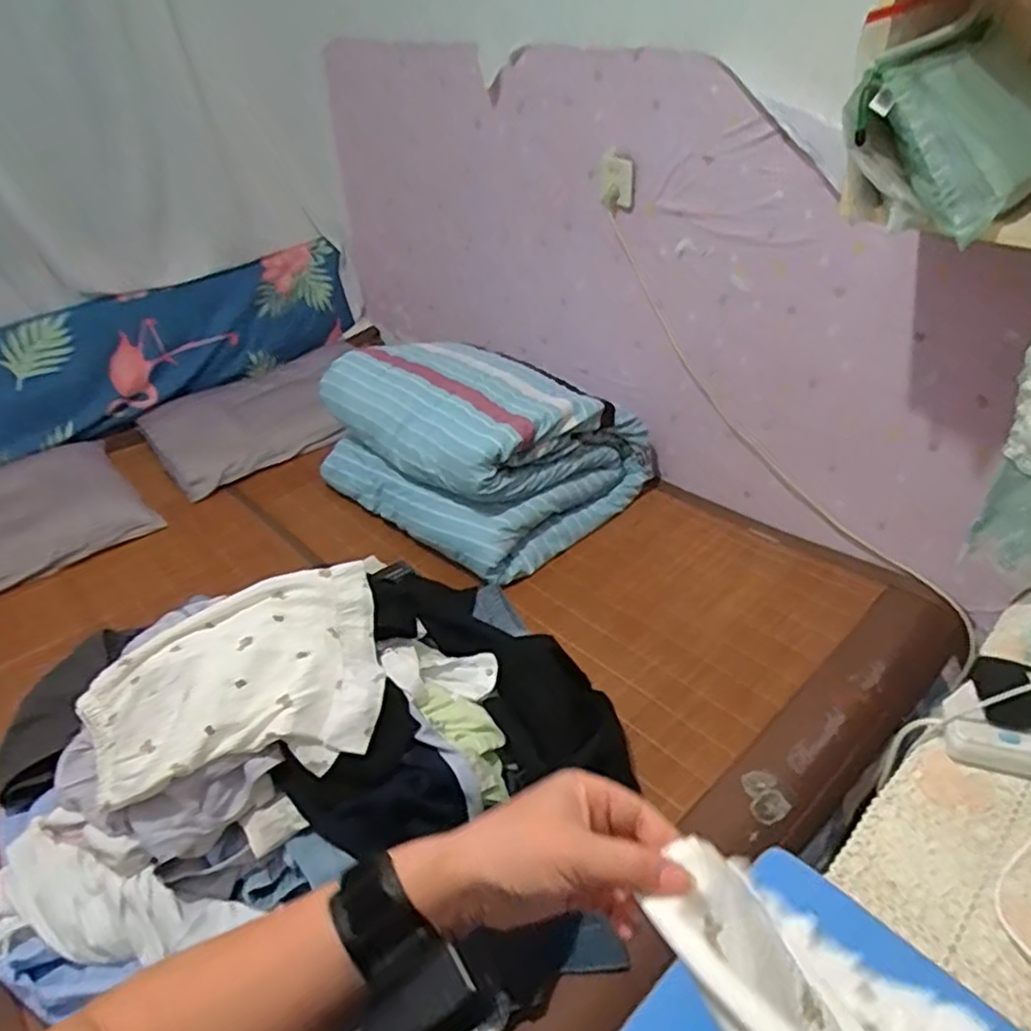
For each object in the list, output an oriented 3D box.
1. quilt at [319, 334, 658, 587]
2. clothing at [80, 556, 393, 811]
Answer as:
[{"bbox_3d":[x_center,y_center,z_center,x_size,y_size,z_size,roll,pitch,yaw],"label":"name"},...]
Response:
[{"bbox_3d":[-0.092,-0.183,1.646,0.484,0.309,0.644,-32,45,-33],"label":"quilt"},{"bbox_3d":[-0.371,0.216,0.915,0.368,0.095,0.256,-11,37,-10],"label":"clothing"}]

